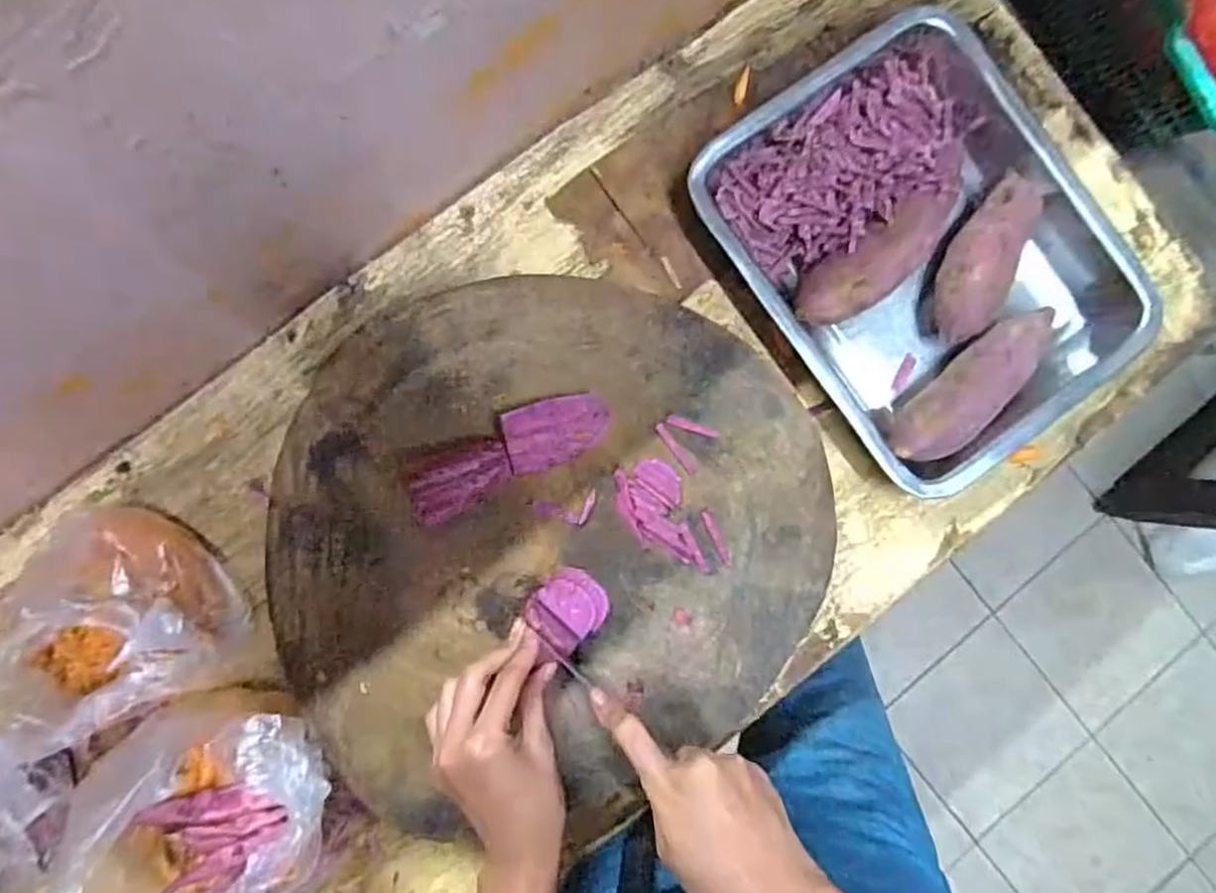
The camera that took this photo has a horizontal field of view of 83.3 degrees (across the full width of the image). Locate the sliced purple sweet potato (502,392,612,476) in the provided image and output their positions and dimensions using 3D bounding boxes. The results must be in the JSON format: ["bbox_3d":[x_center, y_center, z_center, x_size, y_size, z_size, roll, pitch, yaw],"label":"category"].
[{"bbox_3d":[-0.033,-0.011,0.443,0.067,0.025,0.041,-19,88,-5],"label":"sliced purple sweet potato"}]

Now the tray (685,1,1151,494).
[{"bbox_3d":[0.230,-0.142,0.501,0.242,0.056,0.299,-34,89,-6],"label":"tray"}]

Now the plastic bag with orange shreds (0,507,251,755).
[{"bbox_3d":[-0.324,0.115,0.444,0.127,0.083,0.129,32,84,-2],"label":"plastic bag with orange shreds"}]

